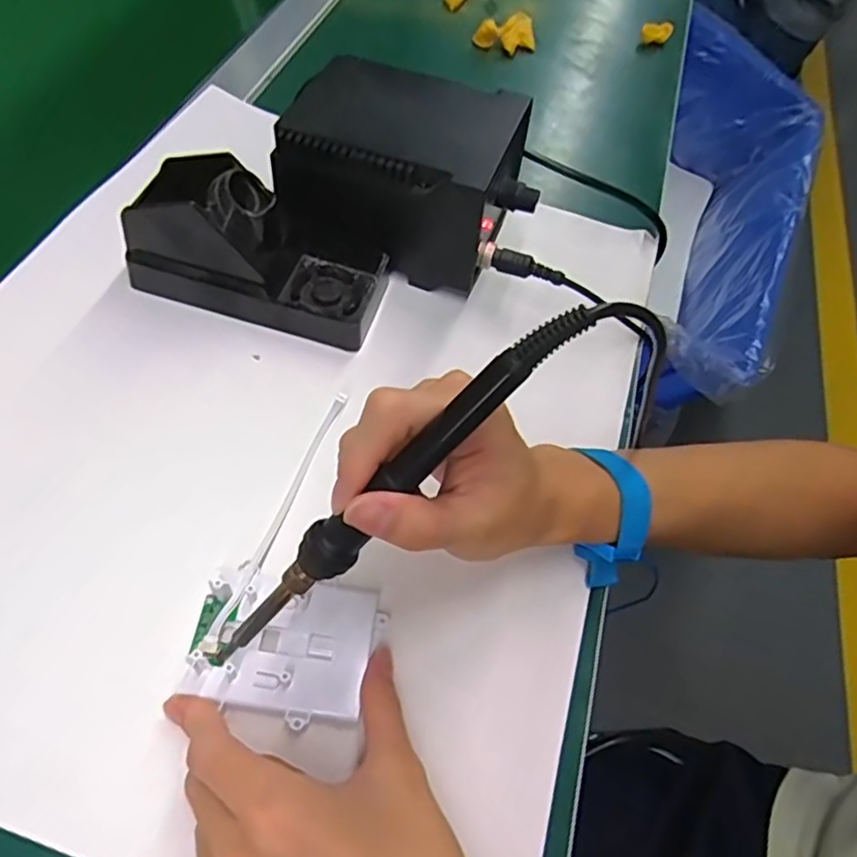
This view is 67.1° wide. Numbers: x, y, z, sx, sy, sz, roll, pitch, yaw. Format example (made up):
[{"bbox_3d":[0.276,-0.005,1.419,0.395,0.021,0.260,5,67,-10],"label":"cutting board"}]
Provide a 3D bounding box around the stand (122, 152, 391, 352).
[{"bbox_3d":[-0.105,-0.115,0.406,0.156,0.078,0.072,17,55,1],"label":"stand"}]

